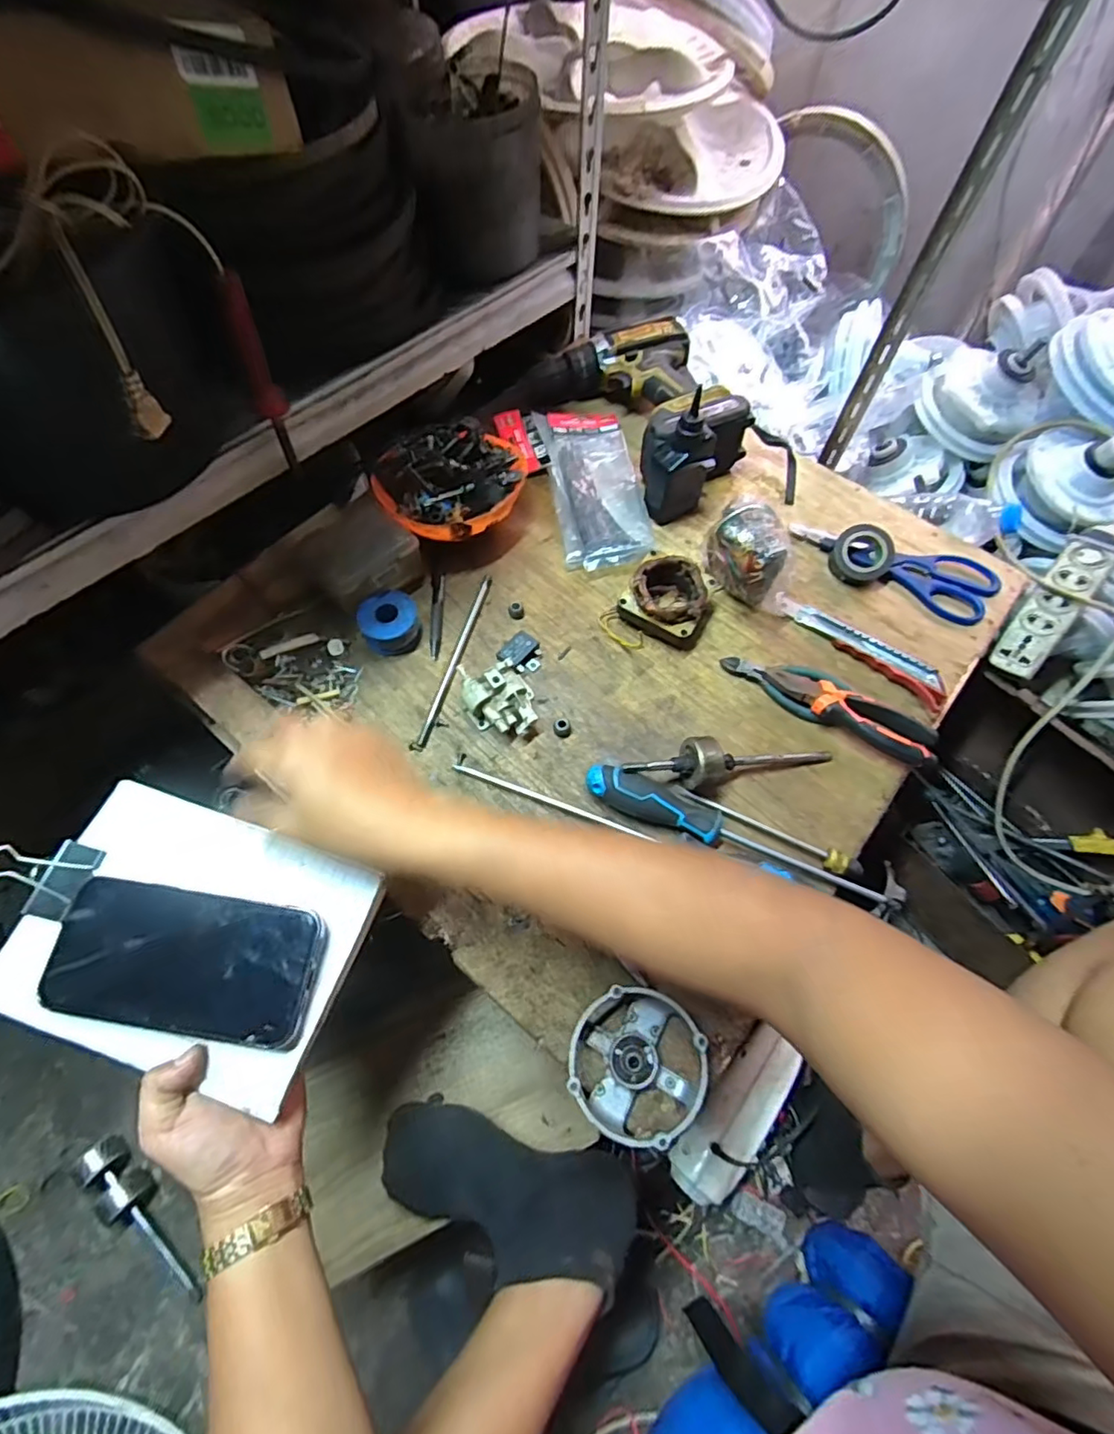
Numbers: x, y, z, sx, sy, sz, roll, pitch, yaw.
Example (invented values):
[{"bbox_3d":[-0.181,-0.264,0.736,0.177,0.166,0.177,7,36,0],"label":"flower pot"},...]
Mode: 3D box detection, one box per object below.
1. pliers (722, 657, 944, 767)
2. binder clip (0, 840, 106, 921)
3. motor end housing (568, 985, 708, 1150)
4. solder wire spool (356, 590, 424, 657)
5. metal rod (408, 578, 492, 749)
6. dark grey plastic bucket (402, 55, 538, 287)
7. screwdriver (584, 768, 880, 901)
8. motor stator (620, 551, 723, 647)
[{"bbox_3d":[0.248,-0.017,0.538,0.188,0.026,0.049,29,67,12],"label":"pliers"},{"bbox_3d":[-0.346,0.104,0.397,0.050,0.031,0.049,18,65,7],"label":"binder clip"},{"bbox_3d":[0.054,0.237,0.408,0.087,0.033,0.088,1,64,-1],"label":"motor end housing"},{"bbox_3d":[-0.158,-0.090,0.563,0.053,0.032,0.056,1,64,-1],"label":"solder wire spool"},{"bbox_3d":[-0.096,-0.058,0.559,0.014,0.012,0.195,15,65,6],"label":"metal rod"},{"bbox_3d":[-0.082,-0.565,0.622,0.123,0.130,0.126,1,64,-1],"label":"dark grey plastic bucket"},{"bbox_3d":[0.140,0.091,0.481,0.240,0.033,0.033,19,65,7],"label":"screwdriver"},{"bbox_3d":[0.109,-0.115,0.569,0.079,0.047,0.076,23,66,9],"label":"motor stator"}]

